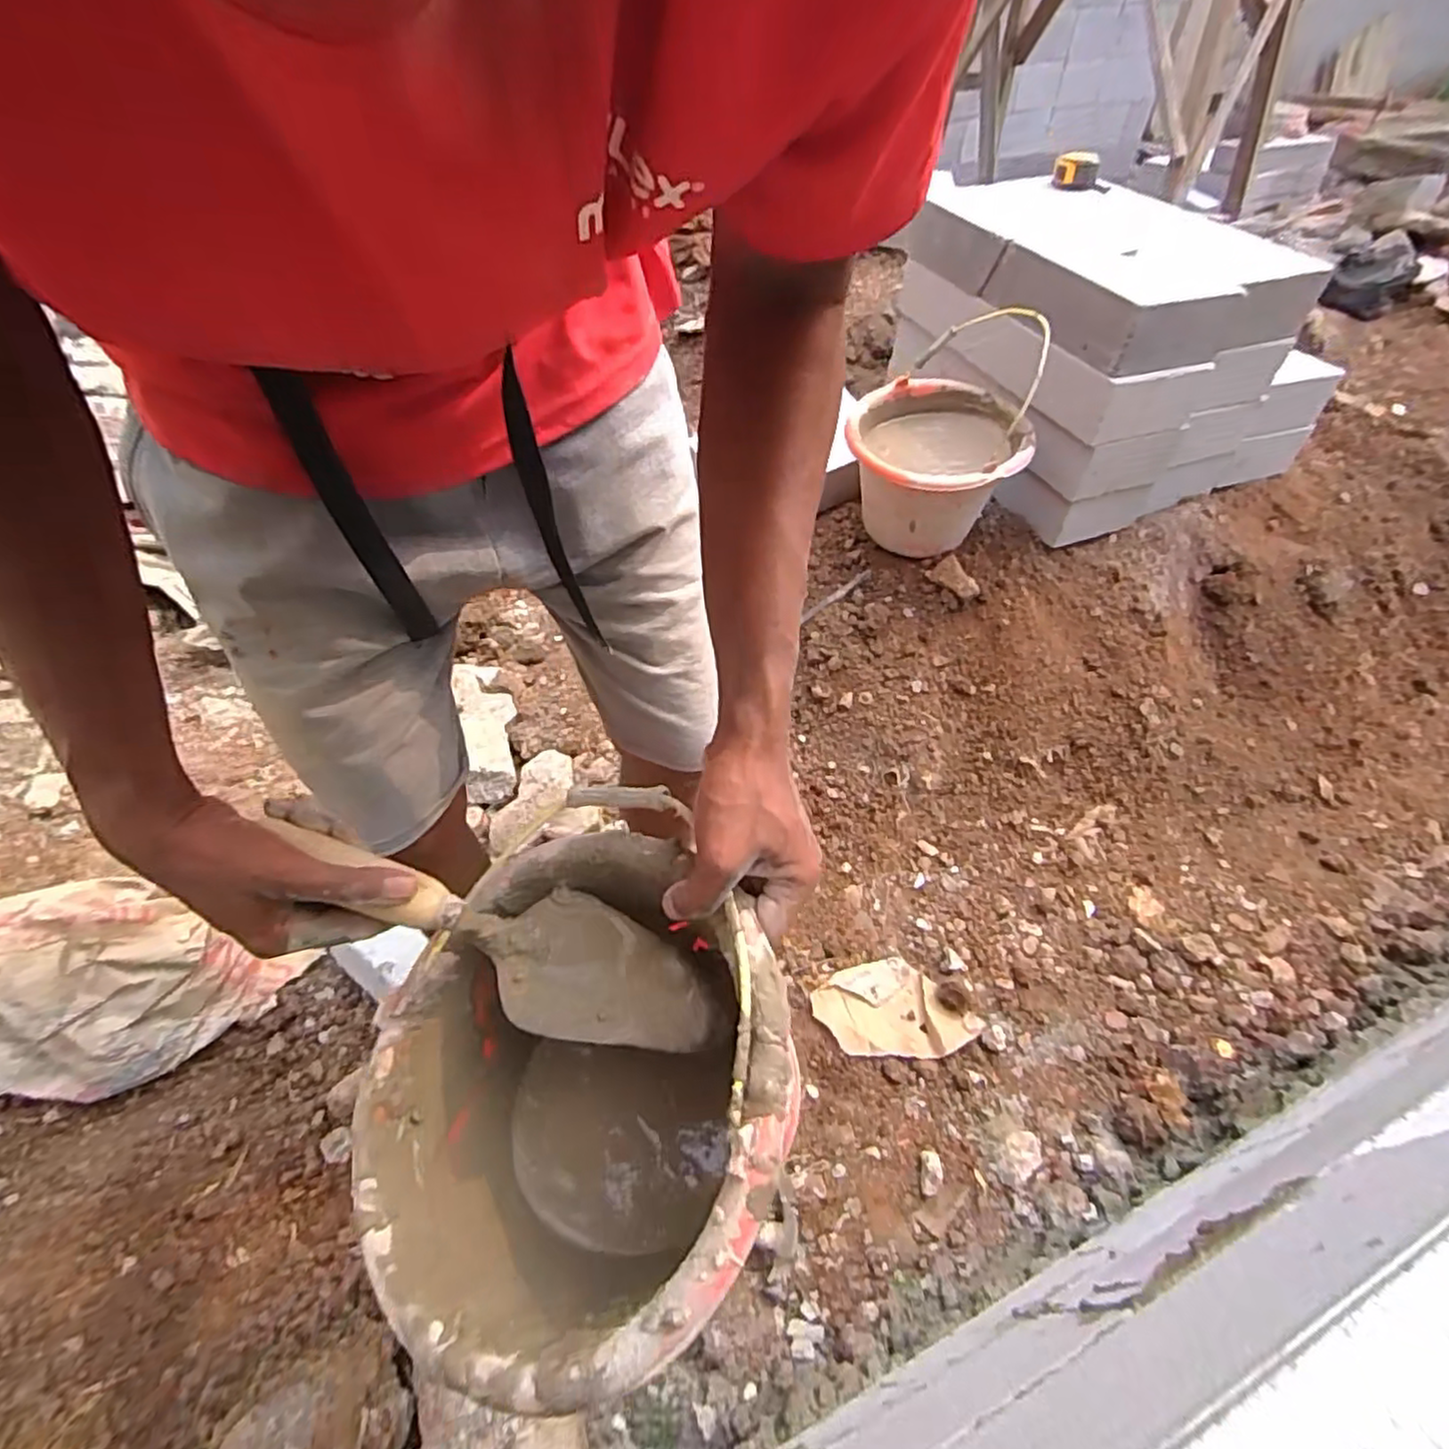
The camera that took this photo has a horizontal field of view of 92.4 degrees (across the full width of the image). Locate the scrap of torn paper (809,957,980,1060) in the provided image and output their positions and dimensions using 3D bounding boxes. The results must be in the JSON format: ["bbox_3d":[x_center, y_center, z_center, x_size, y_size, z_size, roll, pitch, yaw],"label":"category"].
[{"bbox_3d":[0.236,0.400,0.984,0.216,0.010,0.128,-3,49,-1],"label":"scrap of torn paper"}]

